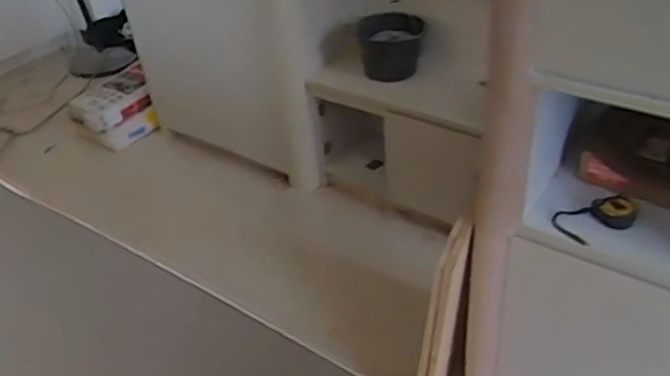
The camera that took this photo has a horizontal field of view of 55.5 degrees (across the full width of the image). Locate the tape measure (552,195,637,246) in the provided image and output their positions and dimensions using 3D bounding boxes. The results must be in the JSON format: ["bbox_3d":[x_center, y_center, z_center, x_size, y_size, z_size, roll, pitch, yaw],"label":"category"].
[{"bbox_3d":[0.501,0.059,1.215,0.158,0.043,0.074,-12,37,-10],"label":"tape measure"}]

